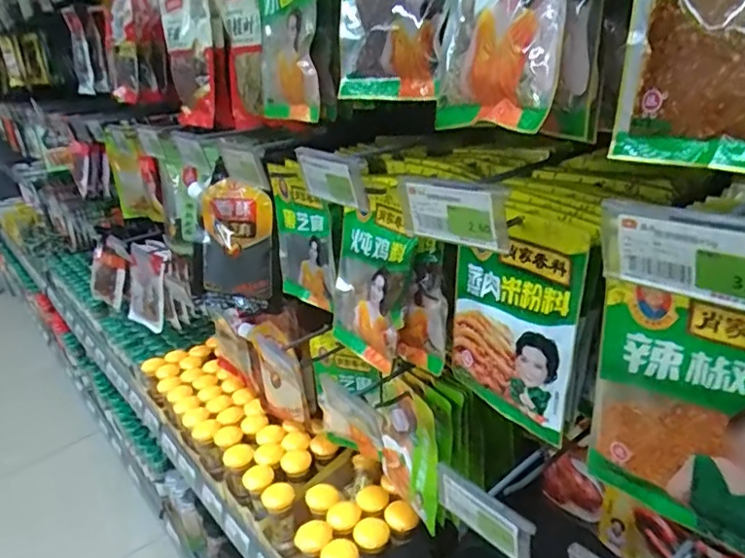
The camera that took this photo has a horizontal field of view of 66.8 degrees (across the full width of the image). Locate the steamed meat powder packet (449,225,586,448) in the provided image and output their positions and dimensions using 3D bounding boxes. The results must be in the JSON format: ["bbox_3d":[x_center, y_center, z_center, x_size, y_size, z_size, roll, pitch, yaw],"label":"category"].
[{"bbox_3d":[0.114,0.040,0.479,0.019,0.166,0.128,-19,26,-30],"label":"steamed meat powder packet"}]

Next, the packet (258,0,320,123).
[{"bbox_3d":[-0.093,-0.260,0.580,0.023,0.185,0.143,-15,29,-32],"label":"packet"}]

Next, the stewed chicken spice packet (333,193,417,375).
[{"bbox_3d":[-0.006,-0.001,0.574,0.018,0.174,0.123,-5,27,-32],"label":"stewed chicken spice packet"}]

